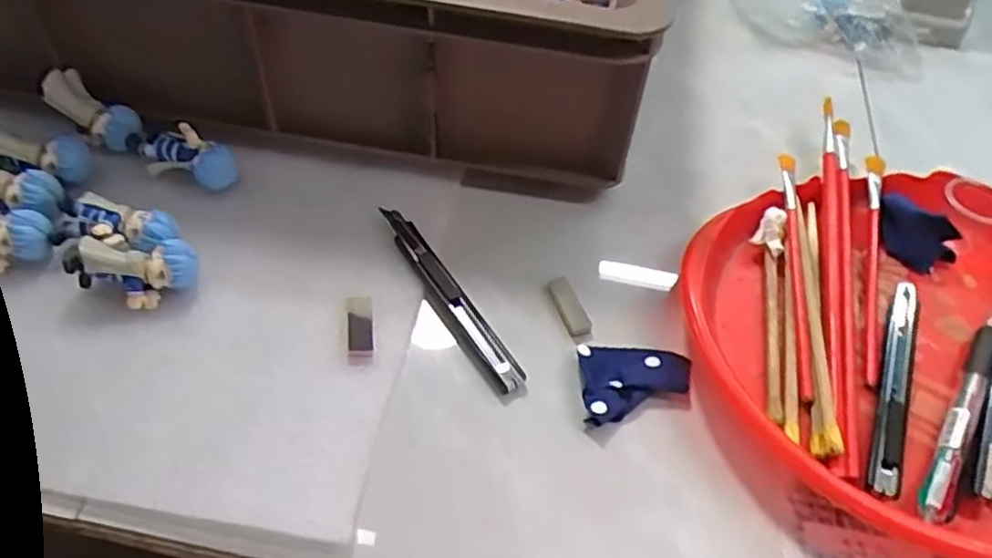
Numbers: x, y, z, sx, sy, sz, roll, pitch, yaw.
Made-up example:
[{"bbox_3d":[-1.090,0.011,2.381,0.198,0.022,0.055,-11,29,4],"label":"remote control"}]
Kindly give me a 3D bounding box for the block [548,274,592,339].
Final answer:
[{"bbox_3d":[0.042,0.015,0.402,0.013,0.009,0.038,-18,56,-16],"label":"block"}]

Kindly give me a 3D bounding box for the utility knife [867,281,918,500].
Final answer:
[{"bbox_3d":[0.210,0.054,0.368,0.016,0.005,0.134,22,55,13],"label":"utility knife"}]

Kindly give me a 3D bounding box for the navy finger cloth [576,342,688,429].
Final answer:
[{"bbox_3d":[0.075,0.056,0.371,0.058,0.009,0.043,0,53,-3],"label":"navy finger cloth"}]

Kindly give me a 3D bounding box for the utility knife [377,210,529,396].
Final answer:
[{"bbox_3d":[-0.026,0.009,0.398,0.017,0.015,0.132,-28,59,-22],"label":"utility knife"}]

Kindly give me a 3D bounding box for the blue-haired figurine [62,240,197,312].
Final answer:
[{"bbox_3d":[-0.198,-0.003,0.381,0.064,0.028,0.027,-3,53,-5],"label":"blue-haired figurine"}]

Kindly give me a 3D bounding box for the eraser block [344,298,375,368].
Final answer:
[{"bbox_3d":[-0.074,0.027,0.381,0.014,0.006,0.041,-6,54,-7],"label":"eraser block"}]

